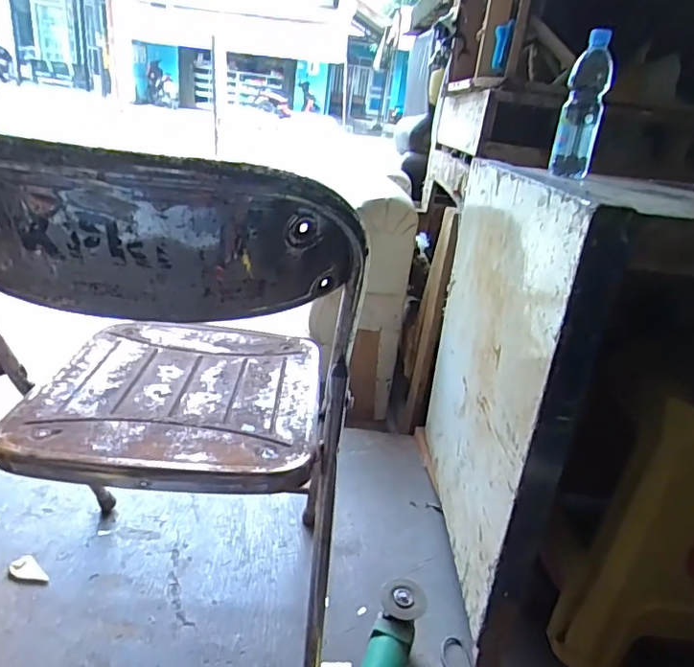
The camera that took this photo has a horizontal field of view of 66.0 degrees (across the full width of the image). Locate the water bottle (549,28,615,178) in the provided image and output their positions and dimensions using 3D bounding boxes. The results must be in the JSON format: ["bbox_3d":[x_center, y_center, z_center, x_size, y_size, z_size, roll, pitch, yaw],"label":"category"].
[{"bbox_3d":[0.400,-0.382,0.901,0.056,0.218,0.058,10,25,5],"label":"water bottle"}]

